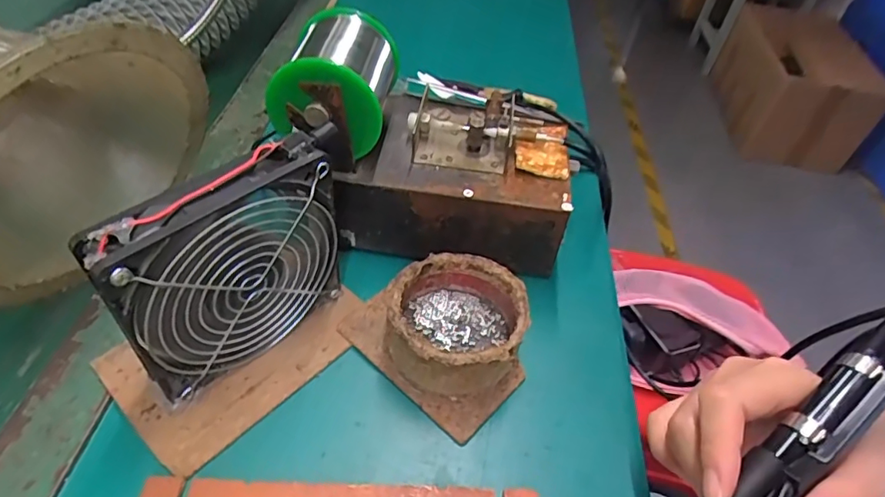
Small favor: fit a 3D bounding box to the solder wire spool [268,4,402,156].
[{"bbox_3d":[-0.067,-0.106,0.348,0.071,0.072,0.090,6,46,-2],"label":"solder wire spool"}]

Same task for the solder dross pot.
[{"bbox_3d":[0.008,0.046,0.328,0.081,0.043,0.082,3,47,-3],"label":"solder dross pot"}]

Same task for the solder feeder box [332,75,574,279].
[{"bbox_3d":[0.011,-0.054,0.391,0.154,0.086,0.107,7,47,2],"label":"solder feeder box"}]

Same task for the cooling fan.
[{"bbox_3d":[-0.109,0.015,0.286,0.024,0.128,0.117,36,54,25],"label":"cooling fan"}]

